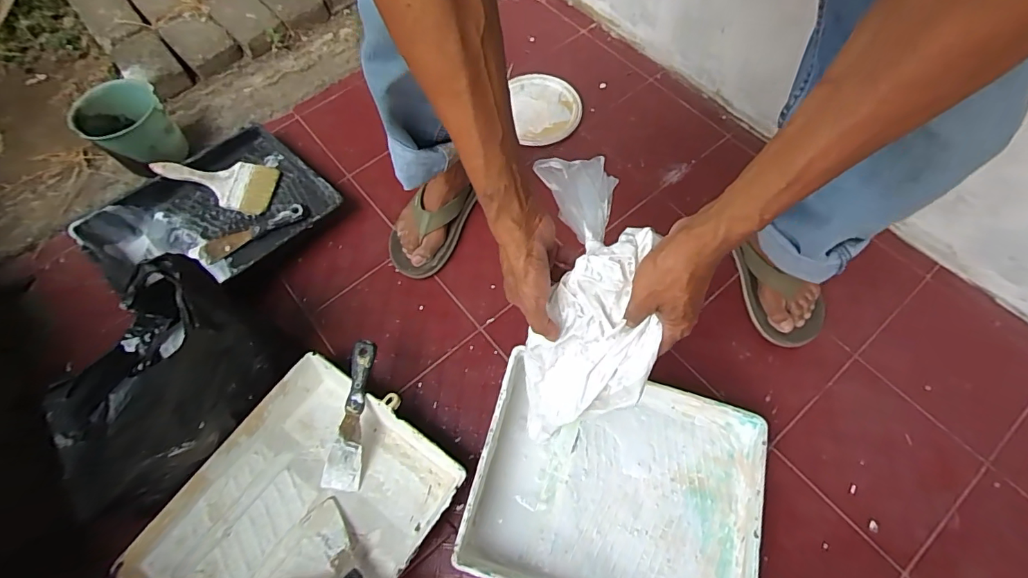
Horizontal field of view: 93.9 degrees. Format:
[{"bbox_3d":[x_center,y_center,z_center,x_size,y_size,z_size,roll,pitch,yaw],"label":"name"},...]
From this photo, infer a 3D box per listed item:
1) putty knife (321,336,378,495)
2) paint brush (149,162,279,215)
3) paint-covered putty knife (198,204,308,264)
[{"bbox_3d":[-0.218,0.171,0.647,0.046,0.016,0.202,12,93,6],"label":"putty knife"},{"bbox_3d":[-0.529,-0.198,0.853,0.187,0.055,0.101,7,64,6],"label":"paint brush"},{"bbox_3d":[-0.447,-0.099,0.823,0.185,0.012,0.042,-27,67,-12],"label":"paint-covered putty knife"}]

